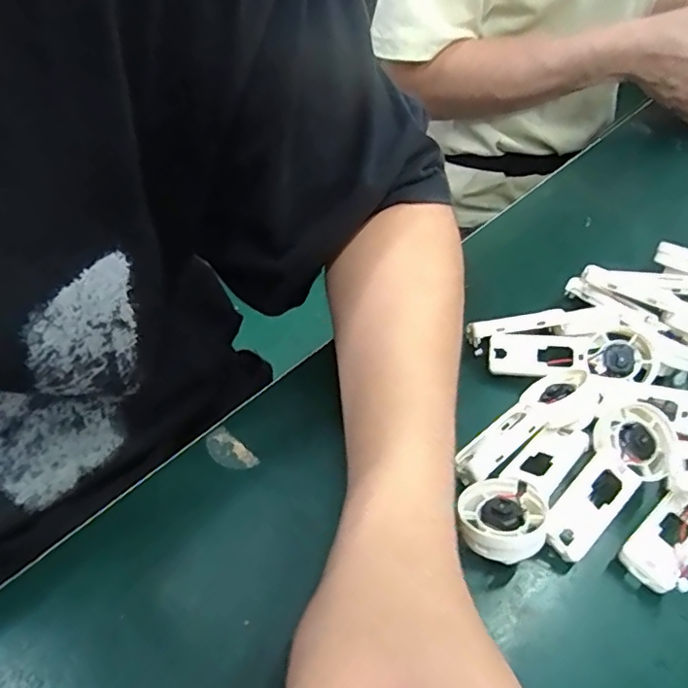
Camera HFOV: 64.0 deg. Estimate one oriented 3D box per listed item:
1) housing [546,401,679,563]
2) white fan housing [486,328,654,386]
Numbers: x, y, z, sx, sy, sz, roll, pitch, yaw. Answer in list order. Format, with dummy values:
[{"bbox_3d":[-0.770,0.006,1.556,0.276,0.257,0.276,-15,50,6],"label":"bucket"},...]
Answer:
[{"bbox_3d":[0.132,0.065,0.271,0.036,0.028,0.094,34,56,25],"label":"housing"},{"bbox_3d":[0.133,0.011,0.323,0.090,0.025,0.035,2,48,0],"label":"white fan housing"}]

